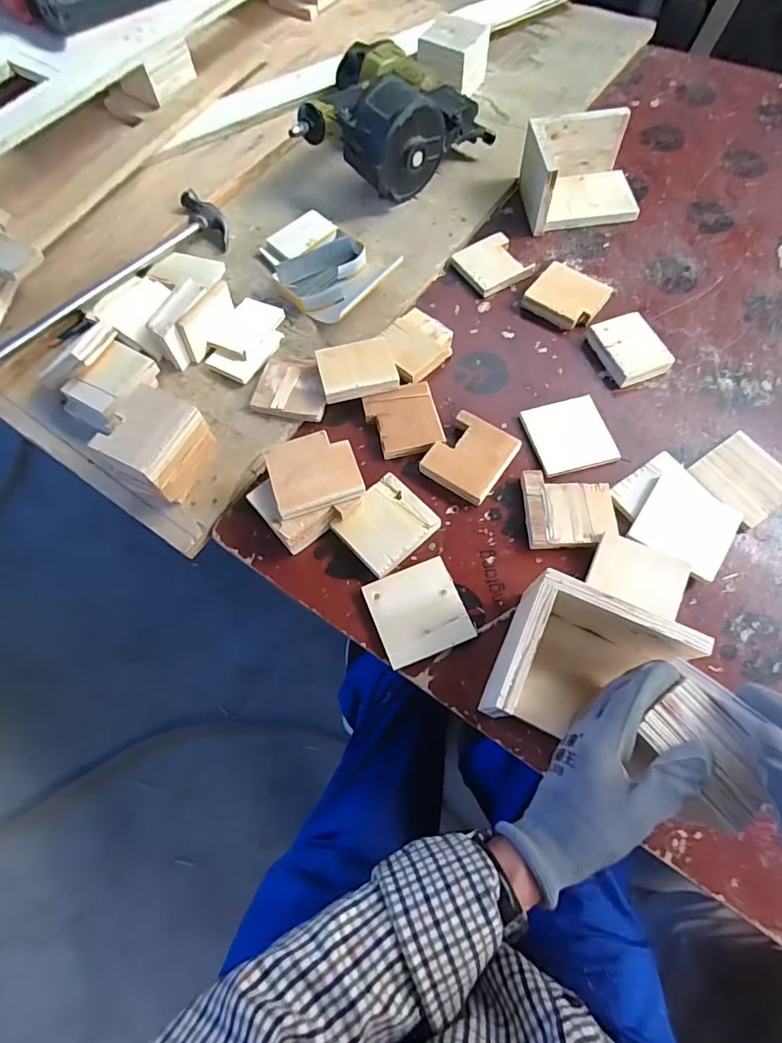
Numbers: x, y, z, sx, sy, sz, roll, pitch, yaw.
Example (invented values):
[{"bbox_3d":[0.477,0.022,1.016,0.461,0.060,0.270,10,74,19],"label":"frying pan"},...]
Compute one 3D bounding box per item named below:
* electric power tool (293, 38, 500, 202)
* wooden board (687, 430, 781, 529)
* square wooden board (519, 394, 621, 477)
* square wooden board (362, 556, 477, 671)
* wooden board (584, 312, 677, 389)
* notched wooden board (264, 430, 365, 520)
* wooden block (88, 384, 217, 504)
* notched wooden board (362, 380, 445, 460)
[{"bbox_3d":[0.012,-0.609,0.718,0.257,0.110,0.236,18,69,7],"label":"electric power tool"},{"bbox_3d":[0.404,-0.049,0.547,0.095,0.012,0.092,-32,71,-12],"label":"wooden board"},{"bbox_3d":[0.213,-0.103,0.575,0.089,0.012,0.092,-13,68,-5],"label":"square wooden board"},{"bbox_3d":[0.028,0.092,0.495,0.091,0.005,0.091,-20,69,-8],"label":"square wooden board"},{"bbox_3d":[0.305,-0.223,0.612,0.067,0.026,0.094,-17,69,-7],"label":"wooden board"},{"bbox_3d":[-0.081,-0.052,0.508,0.091,0.009,0.078,-18,78,-4],"label":"notched wooden board"},{"bbox_3d":[-0.263,-0.083,0.537,0.083,0.076,0.100,24,69,9],"label":"wooden block"},{"bbox_3d":[0.018,-0.123,0.584,0.083,0.009,0.092,-17,69,-7],"label":"notched wooden board"}]

